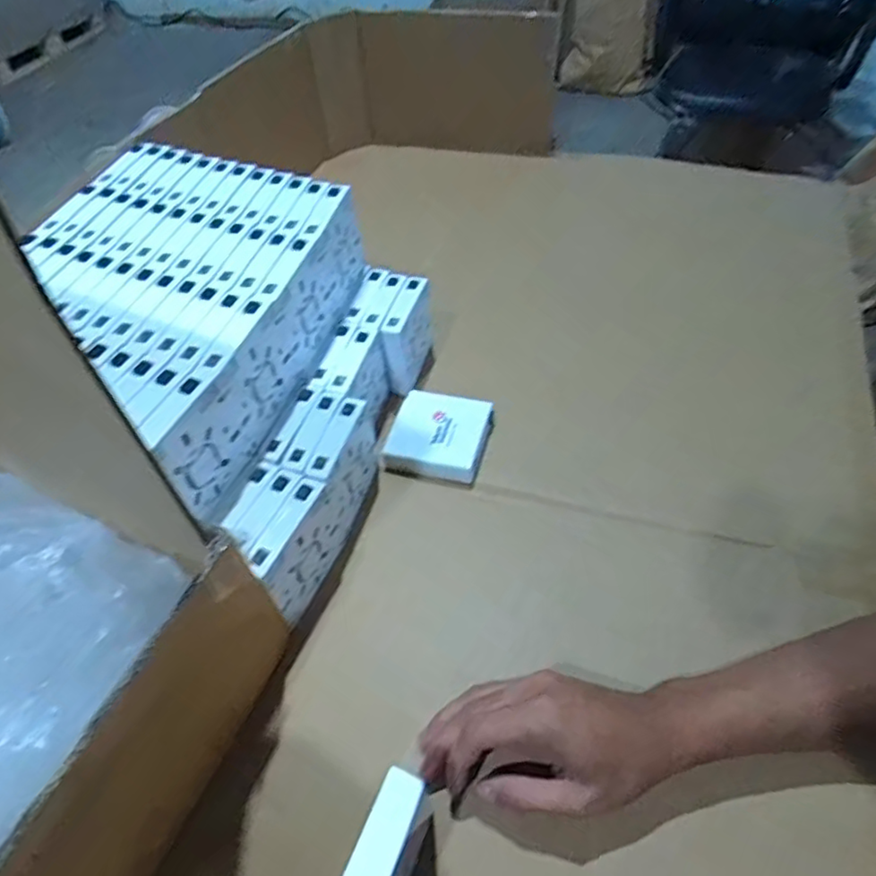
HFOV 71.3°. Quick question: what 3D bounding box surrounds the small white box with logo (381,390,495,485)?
[{"bbox_3d":[0.001,-0.003,0.579,0.088,0.022,0.082,11,52,13],"label":"small white box with logo"}]

